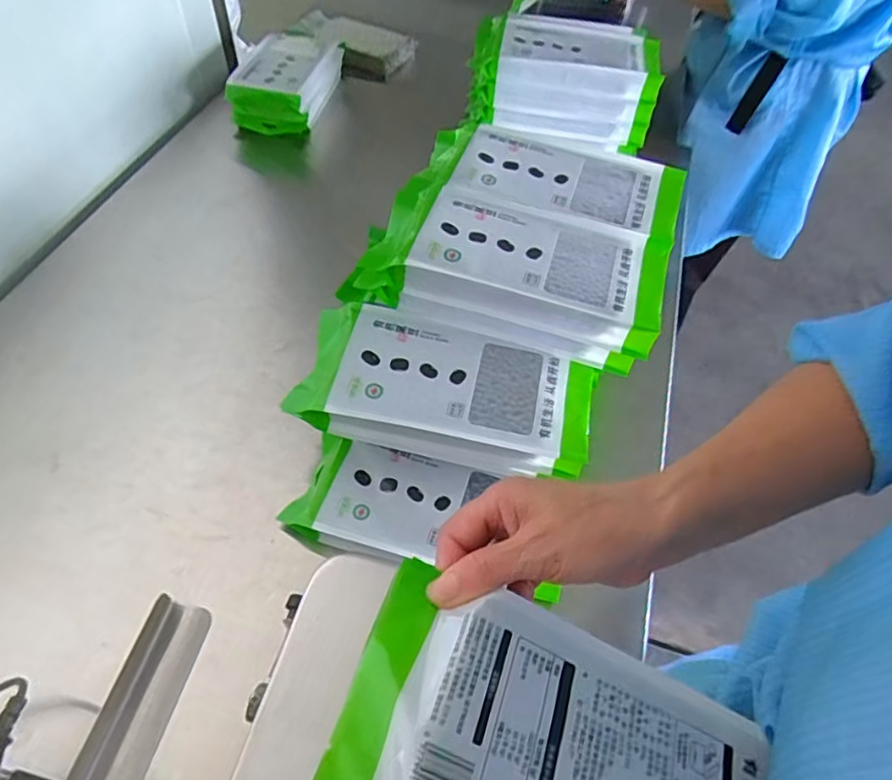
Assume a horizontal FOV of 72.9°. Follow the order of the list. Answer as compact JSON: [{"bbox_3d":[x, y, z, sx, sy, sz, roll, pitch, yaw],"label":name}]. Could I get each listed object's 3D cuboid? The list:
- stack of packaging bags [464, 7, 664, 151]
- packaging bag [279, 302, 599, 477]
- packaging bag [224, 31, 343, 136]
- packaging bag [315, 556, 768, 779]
[{"bbox_3d":[0.180,-0.483,0.923,0.279,0.104,0.191,14,55,7],"label":"stack of packaging bags"},{"bbox_3d":[0.000,-0.006,0.552,0.262,0.045,0.118,11,55,5],"label":"packaging bag"},{"bbox_3d":[-0.265,-0.526,1.015,0.142,0.066,0.227,10,55,4],"label":"packaging bag"},{"bbox_3d":[0.055,0.175,0.275,0.208,0.021,0.119,28,54,-5],"label":"packaging bag"}]

